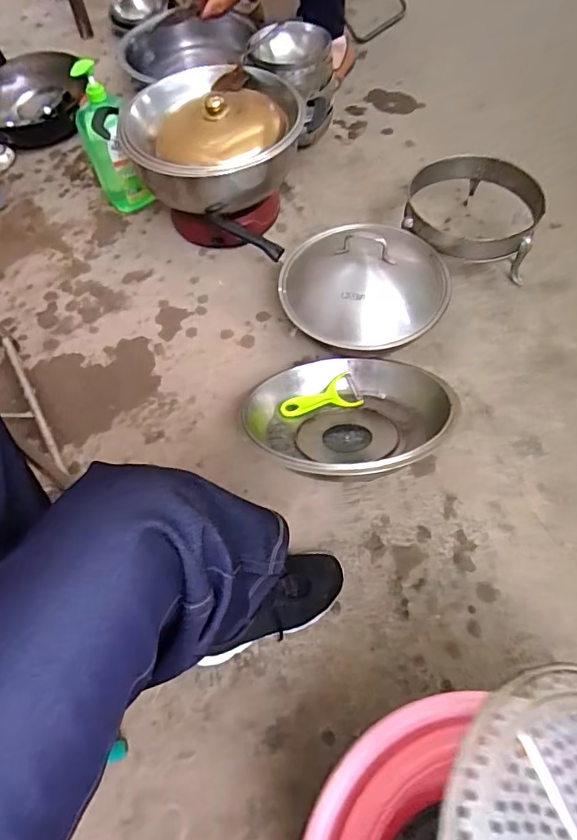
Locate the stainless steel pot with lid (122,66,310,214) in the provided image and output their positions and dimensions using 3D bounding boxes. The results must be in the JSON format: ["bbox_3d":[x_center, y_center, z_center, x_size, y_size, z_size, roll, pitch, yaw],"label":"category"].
[{"bbox_3d":[-0.150,-0.563,1.013,0.351,0.109,0.335,0,60,4],"label":"stainless steel pot with lid"}]

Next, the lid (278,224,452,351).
[{"bbox_3d":[0.135,-0.268,0.905,0.304,0.102,0.289,0,60,4],"label":"lid"}]

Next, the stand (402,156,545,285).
[{"bbox_3d":[0.362,-0.404,1.016,0.253,0.139,0.270,13,62,11],"label":"stand"}]

